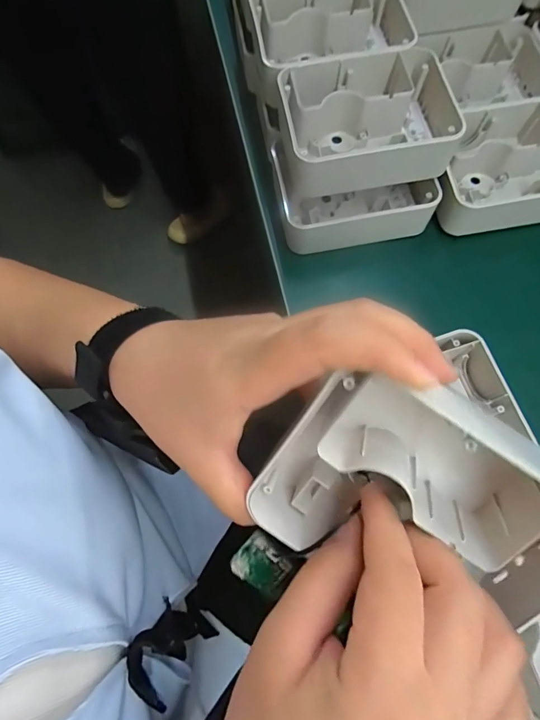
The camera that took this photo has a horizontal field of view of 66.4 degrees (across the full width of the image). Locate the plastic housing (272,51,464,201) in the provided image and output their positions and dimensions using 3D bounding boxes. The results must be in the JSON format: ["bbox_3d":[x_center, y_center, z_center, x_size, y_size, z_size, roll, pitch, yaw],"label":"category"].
[{"bbox_3d":[0.081,-0.185,0.329,0.142,0.043,0.102,-8,71,-1],"label":"plastic housing"}]

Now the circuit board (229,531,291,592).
[{"bbox_3d":[-0.004,0.110,0.221,0.023,0.006,0.028,-42,91,-2],"label":"circuit board"}]

